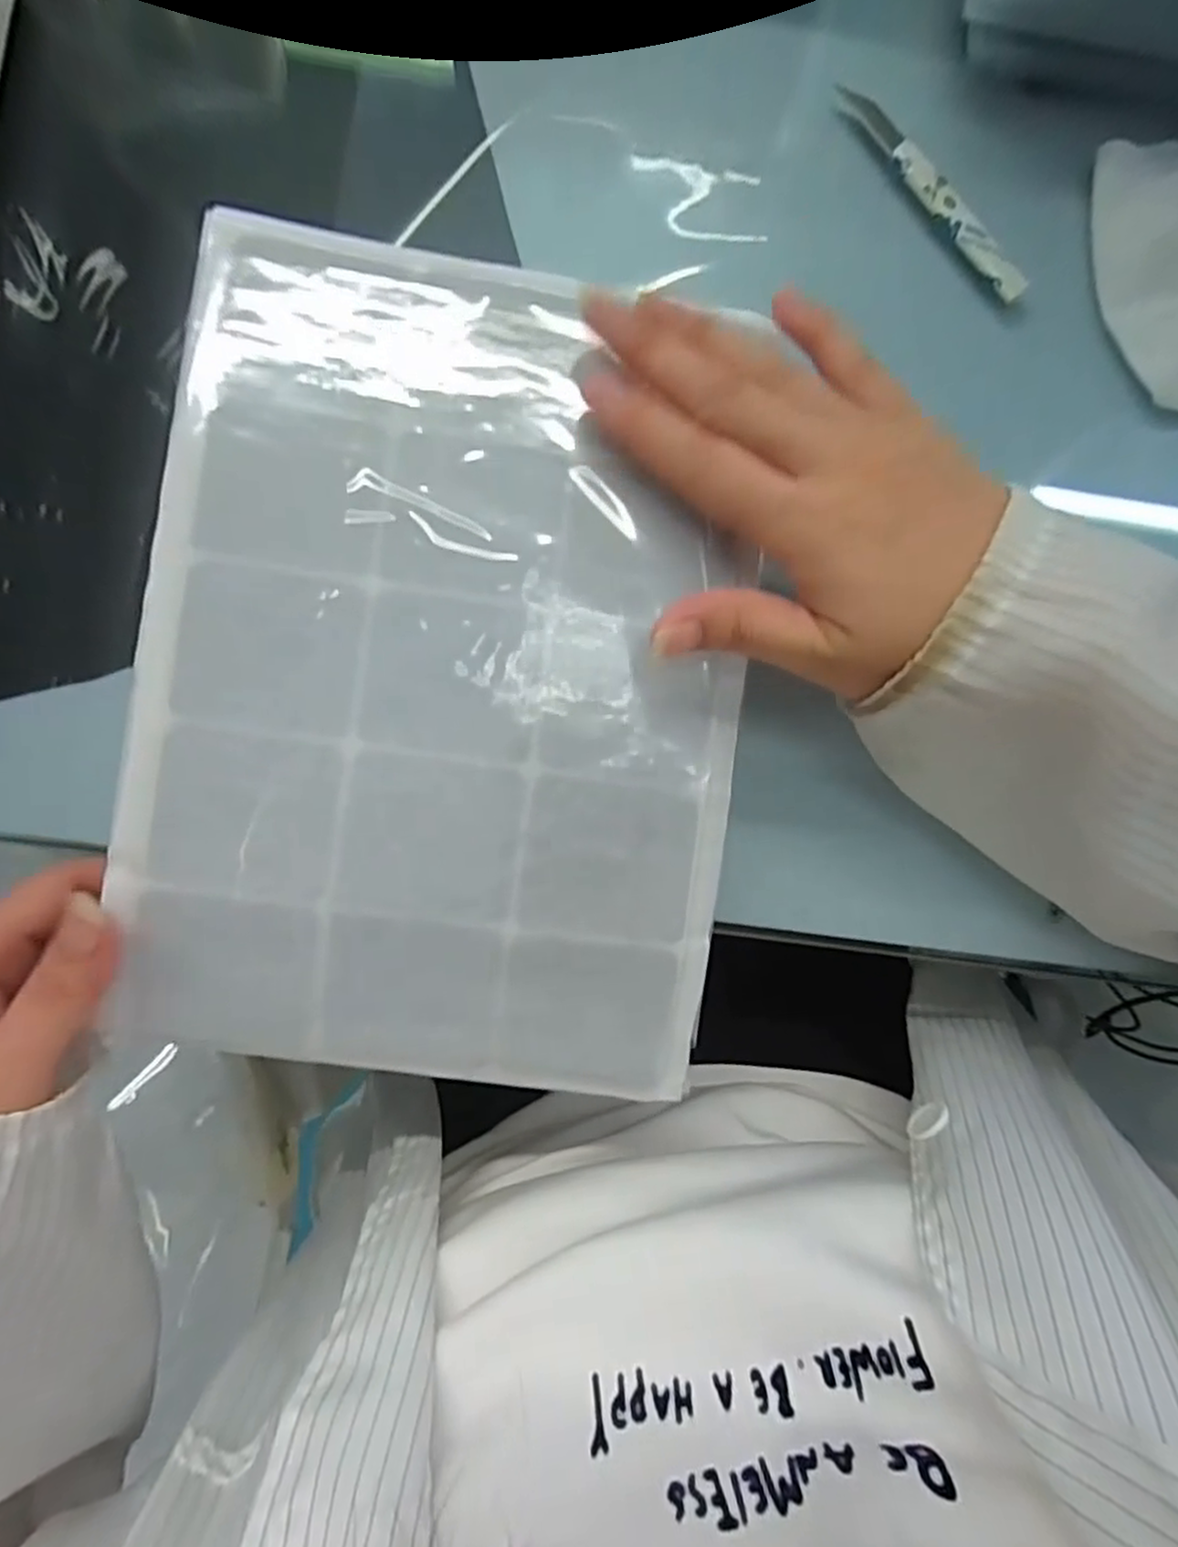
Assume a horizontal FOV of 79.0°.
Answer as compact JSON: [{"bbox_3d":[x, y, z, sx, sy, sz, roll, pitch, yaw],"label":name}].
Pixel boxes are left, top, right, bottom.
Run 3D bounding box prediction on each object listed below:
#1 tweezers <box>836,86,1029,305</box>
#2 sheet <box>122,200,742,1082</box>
[{"bbox_3d":[0.139,-0.235,0.288,0.011,0.006,0.106,-41,93,-4],"label":"tweezers"},{"bbox_3d":[-0.045,-0.034,0.236,0.191,0.010,0.261,7,90,-4],"label":"sheet"}]

